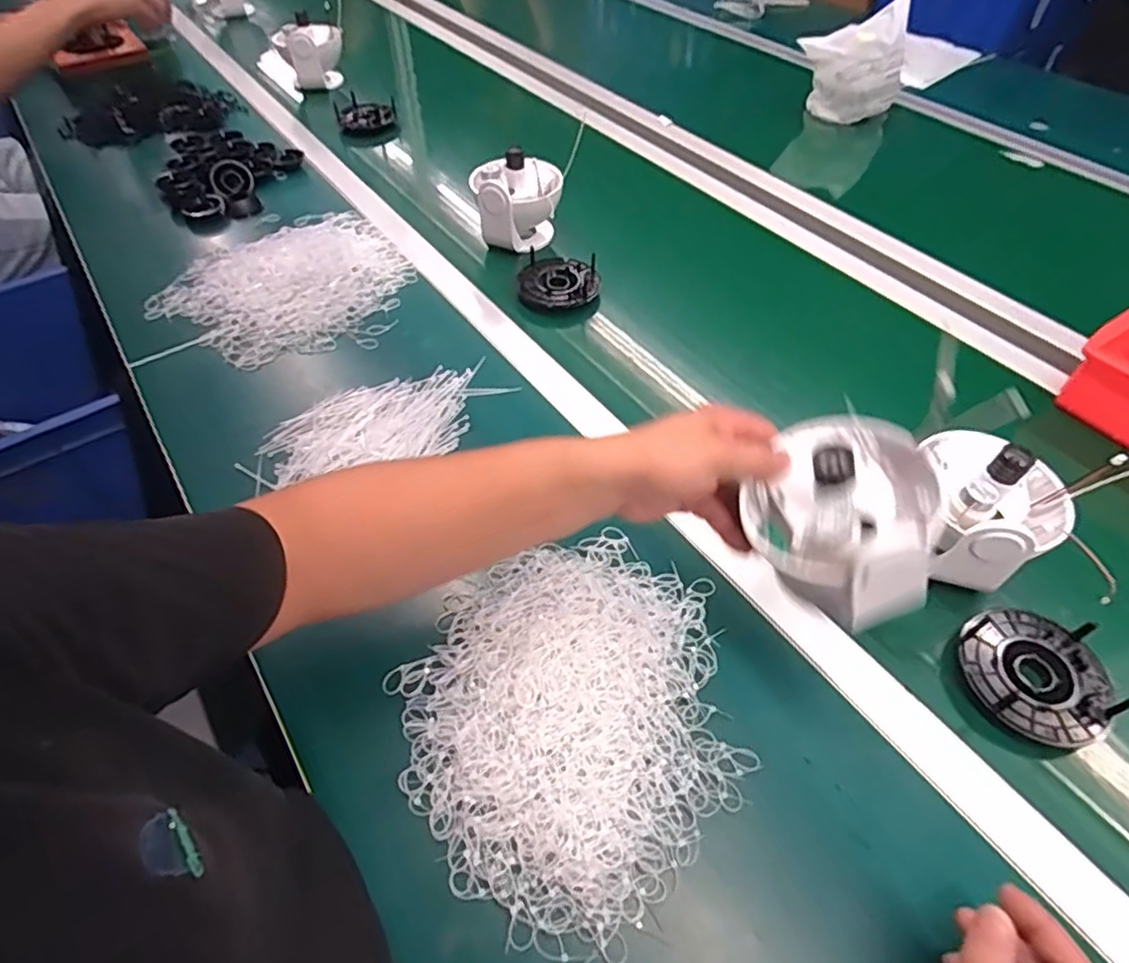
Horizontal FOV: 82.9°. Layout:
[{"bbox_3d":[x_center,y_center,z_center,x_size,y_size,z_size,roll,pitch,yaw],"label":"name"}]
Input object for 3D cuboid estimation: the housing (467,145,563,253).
[{"bbox_3d":[-0.062,-0.359,0.832,0.115,0.103,0.079,-4,52,-3],"label":"housing"}]

